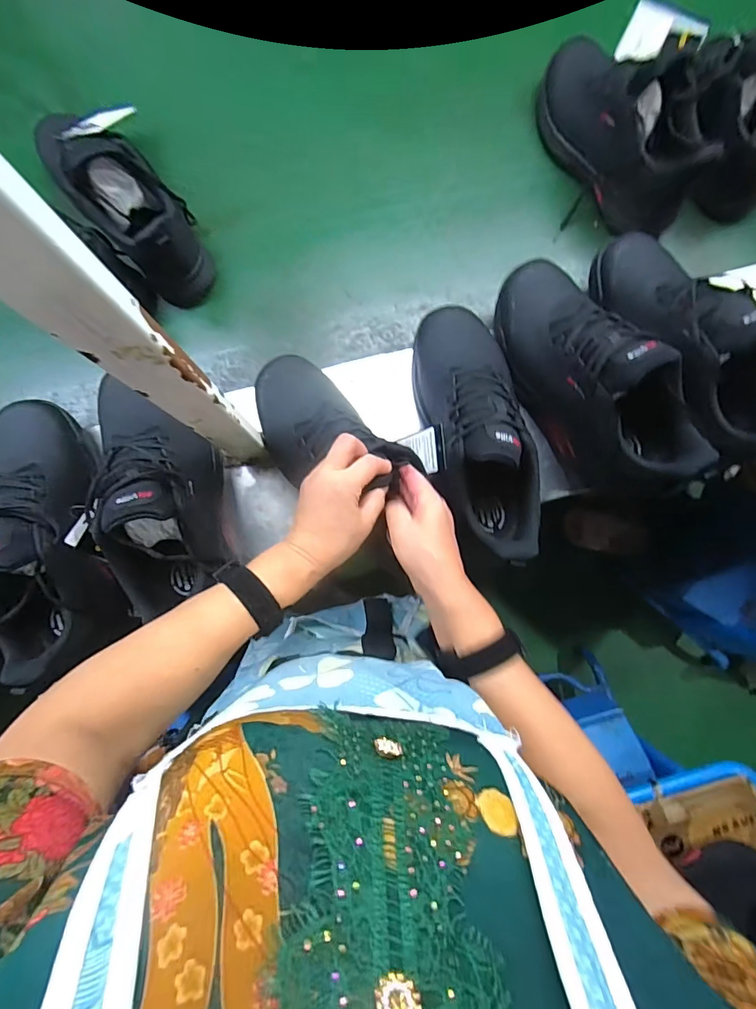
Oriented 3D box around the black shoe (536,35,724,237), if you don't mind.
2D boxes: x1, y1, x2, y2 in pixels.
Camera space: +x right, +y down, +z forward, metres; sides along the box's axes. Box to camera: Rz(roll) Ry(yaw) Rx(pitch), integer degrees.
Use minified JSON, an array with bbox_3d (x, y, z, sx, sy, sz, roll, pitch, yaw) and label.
[{"bbox_3d":[0.315,-0.492,0.577,0.088,0.139,0.263,-37,86,-4],"label":"black shoe"}]

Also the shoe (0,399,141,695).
[{"bbox_3d":[-0.372,0.025,0.476,0.123,0.133,0.285,-1,84,-1],"label":"shoe"}]

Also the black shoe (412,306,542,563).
[{"bbox_3d":[0.110,-0.089,0.487,0.095,0.118,0.290,-7,85,-2],"label":"black shoe"}]

